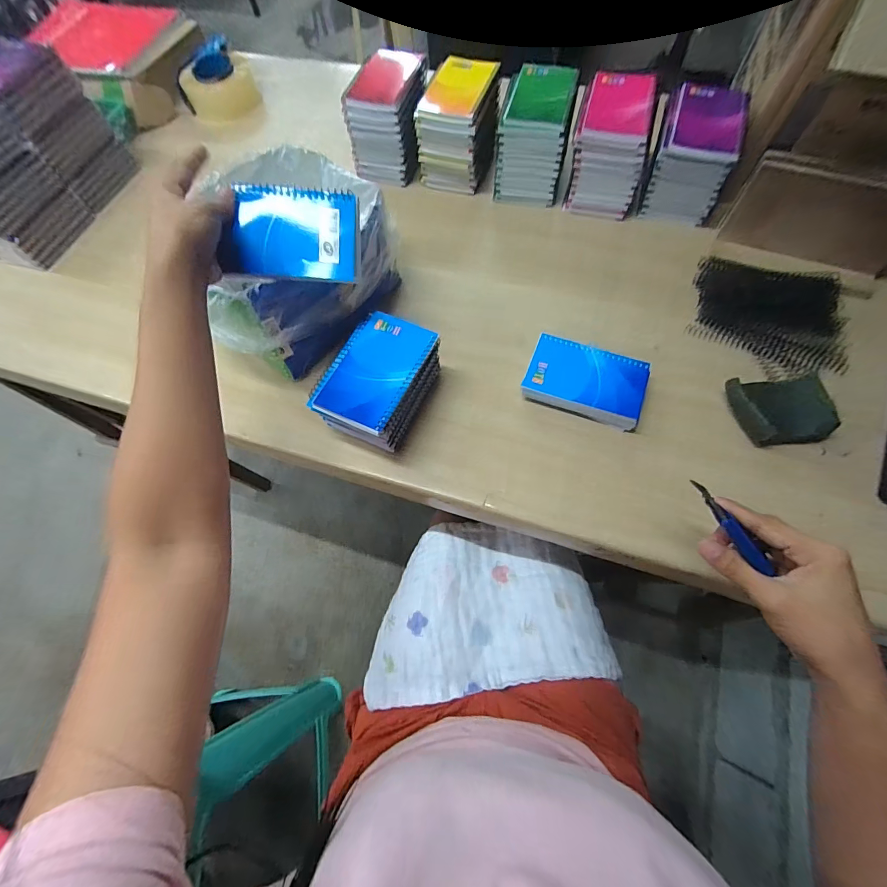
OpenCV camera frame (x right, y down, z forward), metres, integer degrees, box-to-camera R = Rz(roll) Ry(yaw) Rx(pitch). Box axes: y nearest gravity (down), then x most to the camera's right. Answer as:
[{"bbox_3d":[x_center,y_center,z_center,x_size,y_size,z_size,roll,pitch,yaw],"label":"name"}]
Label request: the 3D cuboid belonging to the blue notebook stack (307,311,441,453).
[{"bbox_3d":[-0.071,-0.064,0.446,0.092,0.082,0.137,24,70,14],"label":"blue notebook stack"}]

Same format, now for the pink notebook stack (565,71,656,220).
[{"bbox_3d":[0.235,-0.418,0.567,0.097,0.124,0.132,13,68,10],"label":"pink notebook stack"}]

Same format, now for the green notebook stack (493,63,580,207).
[{"bbox_3d":[0.138,-0.452,0.593,0.099,0.121,0.136,14,68,11],"label":"green notebook stack"}]

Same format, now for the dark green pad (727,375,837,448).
[{"bbox_3d":[0.364,-0.036,0.429,0.089,0.029,0.072,-6,66,2],"label":"dark green pad"}]

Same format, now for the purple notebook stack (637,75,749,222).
[{"bbox_3d":[0.333,-0.379,0.542,0.096,0.123,0.126,18,69,12],"label":"purple notebook stack"}]

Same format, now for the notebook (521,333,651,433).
[{"bbox_3d":[0.165,-0.072,0.462,0.129,0.028,0.087,19,69,13],"label":"notebook"}]

